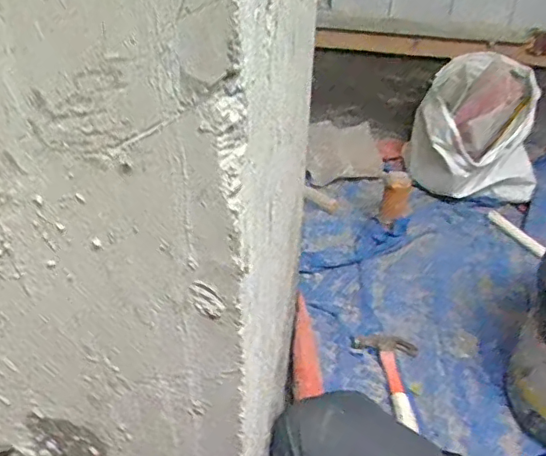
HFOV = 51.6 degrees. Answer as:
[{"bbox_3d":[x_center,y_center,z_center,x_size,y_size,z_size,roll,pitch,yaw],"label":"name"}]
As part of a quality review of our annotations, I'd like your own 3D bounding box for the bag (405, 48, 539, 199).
[{"bbox_3d":[0.556,-0.255,1.524,0.342,0.325,0.298,12,38,9],"label":"bag"}]

